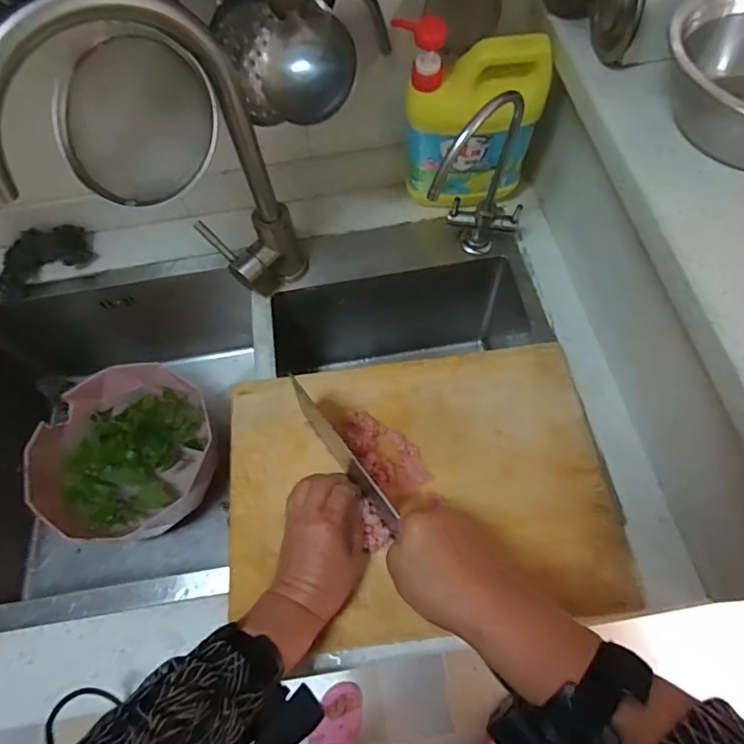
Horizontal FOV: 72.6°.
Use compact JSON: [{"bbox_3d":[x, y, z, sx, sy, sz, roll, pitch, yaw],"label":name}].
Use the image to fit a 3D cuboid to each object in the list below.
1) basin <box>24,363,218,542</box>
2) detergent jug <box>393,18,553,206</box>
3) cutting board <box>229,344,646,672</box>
[{"bbox_3d":[-0.329,0.112,0.712,0.223,0.101,0.233,-2,63,3],"label":"basin"},{"bbox_3d":[0.108,-0.266,0.556,0.137,0.206,0.070,12,65,10],"label":"detergent jug"},{"bbox_3d":[0.046,0.111,0.509,0.371,0.021,0.271,-8,63,0],"label":"cutting board"}]

